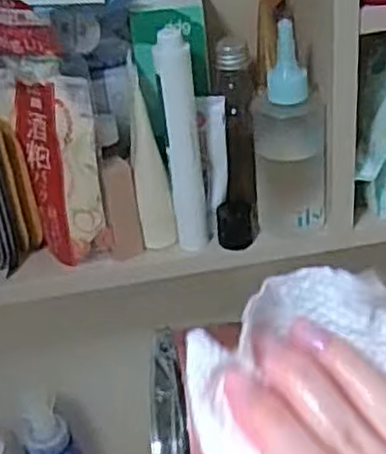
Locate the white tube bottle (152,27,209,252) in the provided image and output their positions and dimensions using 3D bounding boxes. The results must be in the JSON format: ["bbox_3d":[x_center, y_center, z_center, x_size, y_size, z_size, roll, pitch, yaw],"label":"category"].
[{"bbox_3d":[-0.006,-0.054,0.496,0.019,0.156,0.016,2,35,15],"label":"white tube bottle"}]

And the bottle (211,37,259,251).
[{"bbox_3d":[0.031,-0.058,0.530,0.028,0.147,0.022,-1,10,10],"label":"bottle"}]

